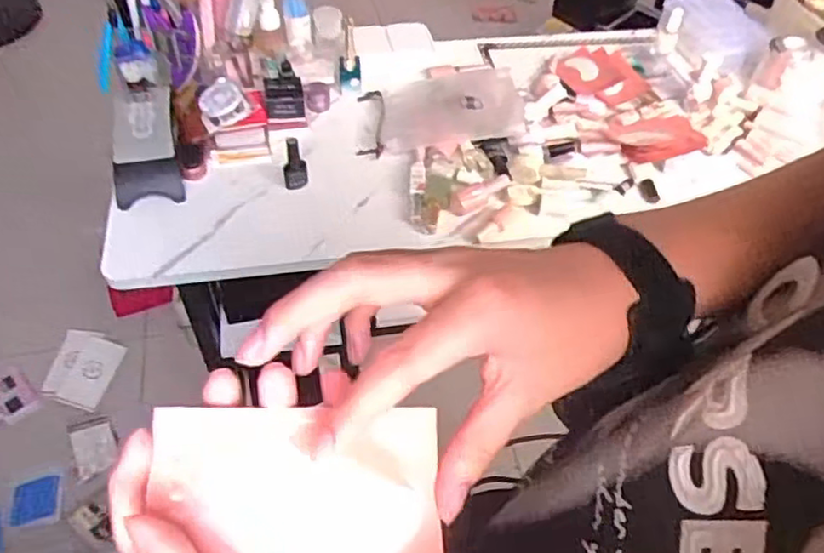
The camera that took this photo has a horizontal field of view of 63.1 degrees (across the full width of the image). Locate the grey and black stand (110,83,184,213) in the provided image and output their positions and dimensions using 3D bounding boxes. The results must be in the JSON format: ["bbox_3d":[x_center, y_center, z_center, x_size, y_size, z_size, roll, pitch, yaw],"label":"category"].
[{"bbox_3d":[-0.338,-0.164,0.849,0.077,0.067,0.147,-10,53,-12],"label":"grey and black stand"}]

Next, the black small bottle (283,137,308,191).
[{"bbox_3d":[-0.148,-0.145,0.840,0.029,0.075,0.024,-6,52,-8],"label":"black small bottle"}]

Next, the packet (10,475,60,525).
[{"bbox_3d":[-0.726,0.428,1.290,0.073,0.011,0.087,-9,52,-11],"label":"packet"}]

